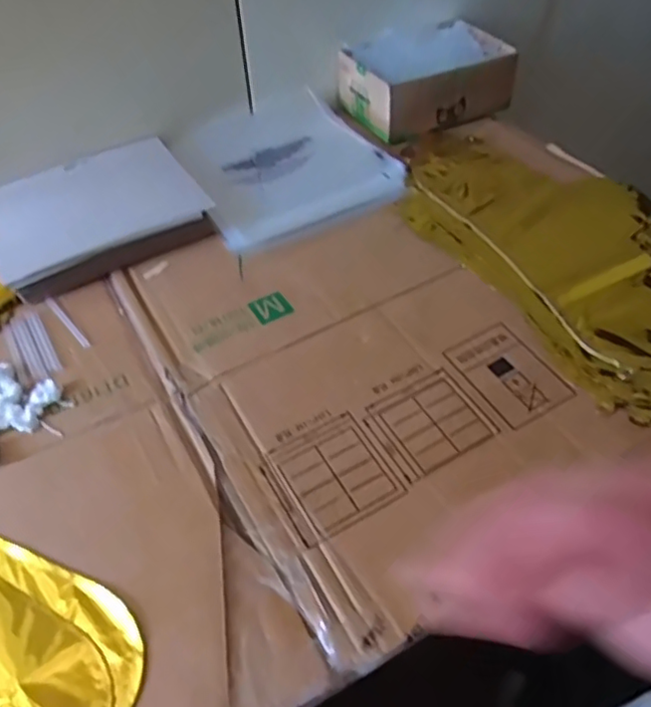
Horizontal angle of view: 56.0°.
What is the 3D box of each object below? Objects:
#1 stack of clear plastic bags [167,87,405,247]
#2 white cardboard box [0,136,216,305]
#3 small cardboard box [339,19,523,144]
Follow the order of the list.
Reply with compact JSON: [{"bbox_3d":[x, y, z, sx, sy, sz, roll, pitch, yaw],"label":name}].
[{"bbox_3d":[-0.050,-0.220,0.697,0.209,0.022,0.238,-23,52,-17],"label":"stack of clear plastic bags"},{"bbox_3d":[-0.237,-0.145,0.624,0.202,0.032,0.163,-24,52,-18],"label":"white cardboard box"},{"bbox_3d":[0.119,-0.342,0.754,0.182,0.064,0.134,-18,51,-14],"label":"small cardboard box"}]

